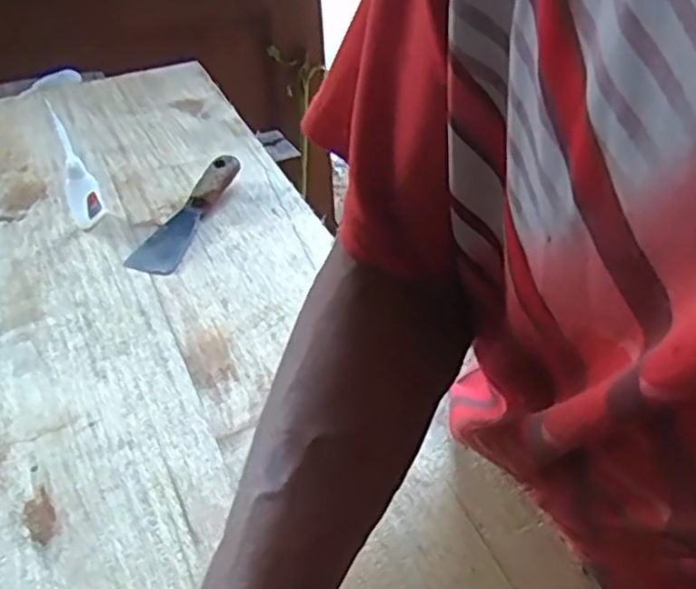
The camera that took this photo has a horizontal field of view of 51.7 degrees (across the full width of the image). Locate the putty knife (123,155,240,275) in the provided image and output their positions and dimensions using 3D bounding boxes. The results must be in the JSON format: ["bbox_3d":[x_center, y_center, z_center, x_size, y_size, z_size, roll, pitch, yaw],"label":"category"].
[{"bbox_3d":[-0.150,-0.079,0.665,0.043,0.025,0.161,9,40,14],"label":"putty knife"}]

